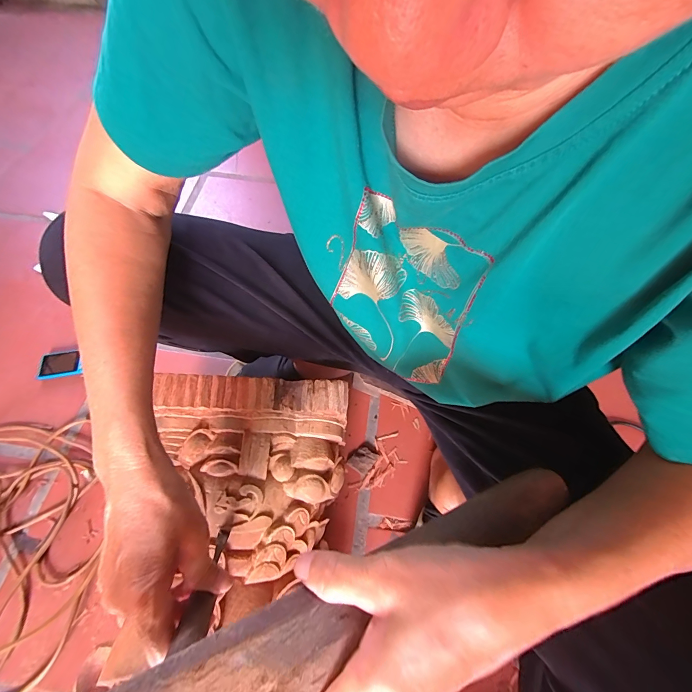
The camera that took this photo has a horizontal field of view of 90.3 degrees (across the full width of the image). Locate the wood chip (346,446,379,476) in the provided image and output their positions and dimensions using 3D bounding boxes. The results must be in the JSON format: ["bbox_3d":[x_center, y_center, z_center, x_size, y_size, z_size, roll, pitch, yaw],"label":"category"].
[{"bbox_3d":[0.029,0.192,0.580,0.036,0.007,0.044,36,67,17],"label":"wood chip"}]

